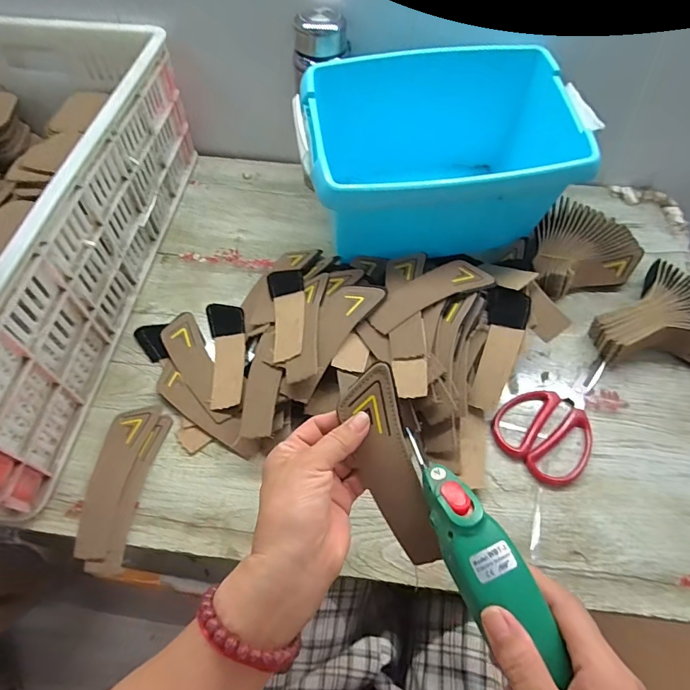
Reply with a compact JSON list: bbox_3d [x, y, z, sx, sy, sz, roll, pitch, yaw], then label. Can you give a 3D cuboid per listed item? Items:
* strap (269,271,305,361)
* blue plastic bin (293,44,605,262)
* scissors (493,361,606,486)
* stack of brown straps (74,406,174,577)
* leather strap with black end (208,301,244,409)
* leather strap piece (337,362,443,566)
[{"bbox_3d":[-0.067,-0.043,0.510,0.043,0.005,0.157,-22,44,10],"label":"strap"},{"bbox_3d":[0.120,-0.230,0.575,0.331,0.189,0.217,-7,57,-3],"label":"blue plastic bin"},{"bbox_3d":[0.242,0.074,0.485,0.163,0.007,0.096,-39,64,-21],"label":"scissors"},{"bbox_3d":[-0.228,0.138,0.438,0.056,0.015,0.157,6,58,5],"label":"stack of brown straps"},{"bbox_3d":[-0.140,0.004,0.518,0.043,0.009,0.154,-10,58,-5],"label":"leather strap with black end"},{"bbox_3d":[0.033,0.094,0.324,0.041,0.016,0.154,-18,96,-10],"label":"leather strap piece"}]

